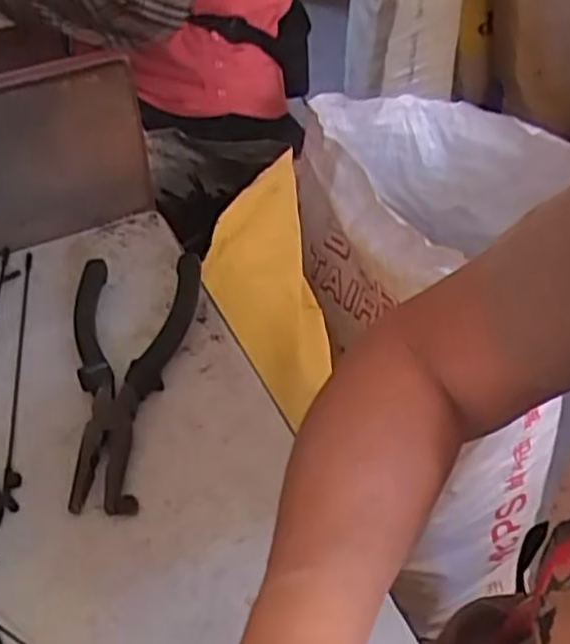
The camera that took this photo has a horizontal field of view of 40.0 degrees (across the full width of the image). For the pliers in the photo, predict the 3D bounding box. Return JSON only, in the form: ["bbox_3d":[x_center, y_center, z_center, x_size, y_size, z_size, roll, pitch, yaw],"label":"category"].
[{"bbox_3d":[-0.096,0.026,0.446,0.072,0.024,0.174,0,43,4],"label":"pliers"}]

